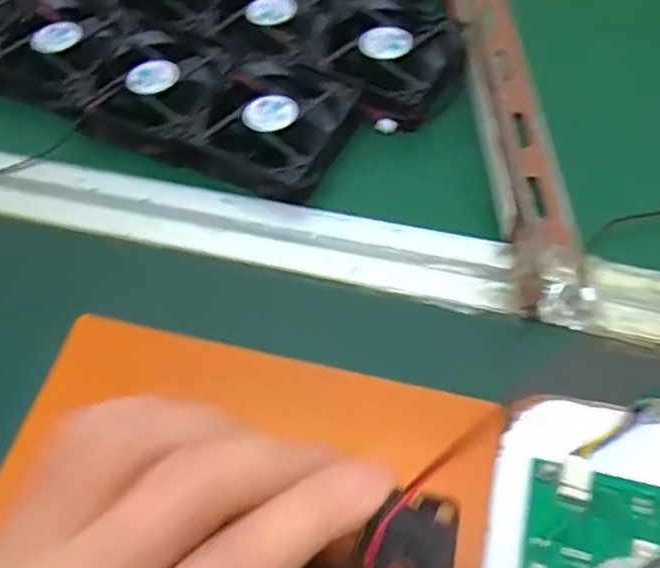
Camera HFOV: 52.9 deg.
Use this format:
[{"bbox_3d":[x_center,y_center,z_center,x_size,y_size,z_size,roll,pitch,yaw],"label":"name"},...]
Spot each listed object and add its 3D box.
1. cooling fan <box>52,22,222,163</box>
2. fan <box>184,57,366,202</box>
[{"bbox_3d":[-0.110,-0.121,0.415,0.096,0.026,0.078,16,57,11],"label":"cooling fan"},{"bbox_3d":[-0.033,-0.096,0.396,0.081,0.024,0.082,26,59,16],"label":"fan"}]

